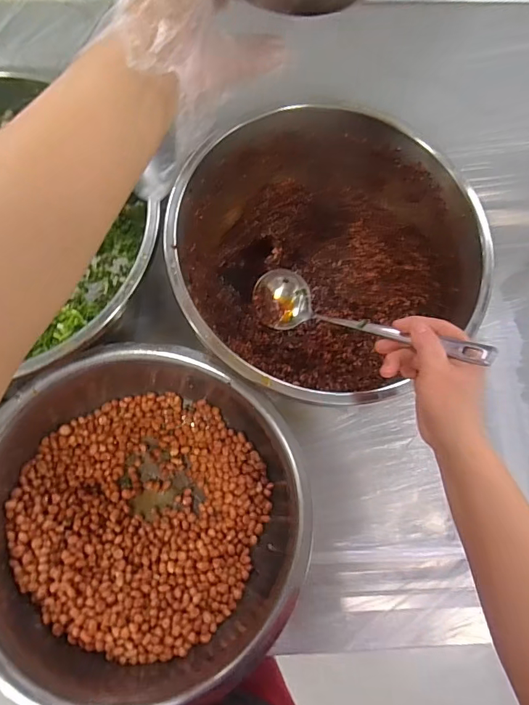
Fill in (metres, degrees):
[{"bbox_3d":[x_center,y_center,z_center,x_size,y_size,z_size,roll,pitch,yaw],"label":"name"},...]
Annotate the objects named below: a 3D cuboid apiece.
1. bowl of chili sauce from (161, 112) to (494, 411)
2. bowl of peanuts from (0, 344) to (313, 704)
[{"bbox_3d":[0.068,-0.113,0.523,0.325,0.134,0.315,0,75,-2],"label":"bowl of chili sauce"},{"bbox_3d":[-0.133,0.176,0.486,0.336,0.128,0.344,-3,75,-3],"label":"bowl of peanuts"}]

